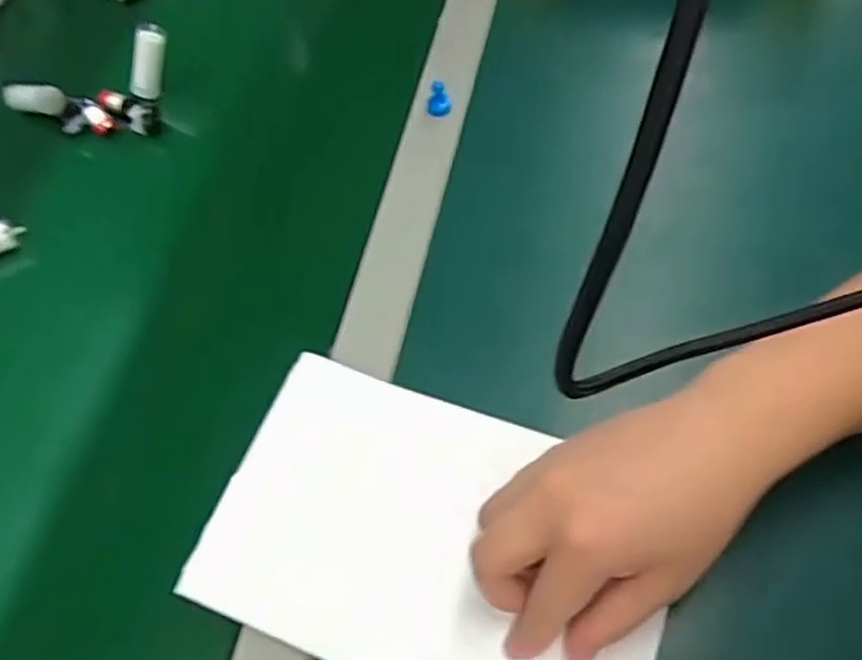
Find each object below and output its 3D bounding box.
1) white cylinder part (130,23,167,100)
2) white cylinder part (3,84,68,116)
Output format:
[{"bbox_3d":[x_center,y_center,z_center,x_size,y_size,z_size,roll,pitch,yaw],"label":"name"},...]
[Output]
[{"bbox_3d":[-0.220,-0.208,0.585,0.022,0.056,0.018,23,24,11],"label":"white cylinder part"},{"bbox_3d":[-0.314,-0.182,0.591,0.065,0.017,0.016,11,64,21],"label":"white cylinder part"}]

